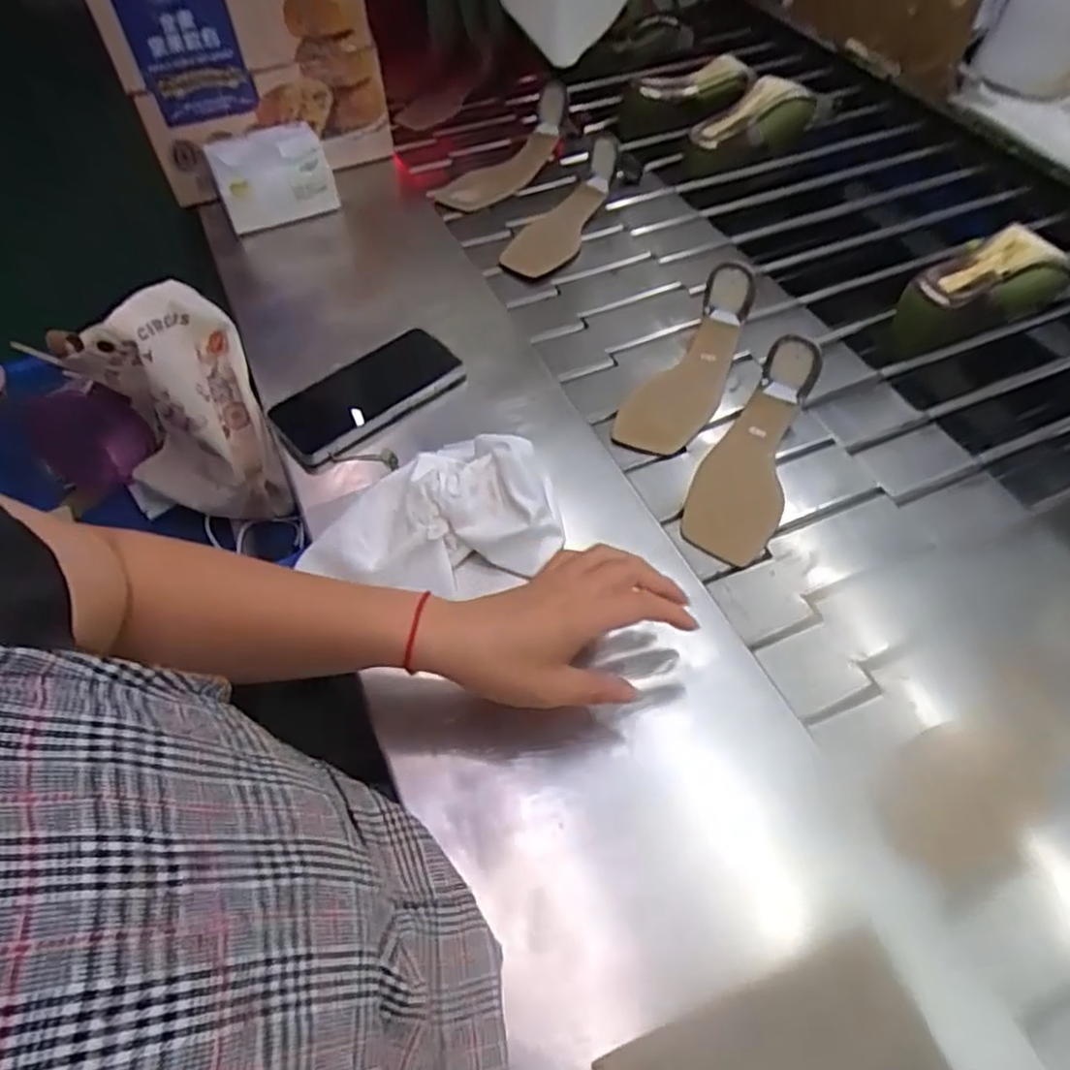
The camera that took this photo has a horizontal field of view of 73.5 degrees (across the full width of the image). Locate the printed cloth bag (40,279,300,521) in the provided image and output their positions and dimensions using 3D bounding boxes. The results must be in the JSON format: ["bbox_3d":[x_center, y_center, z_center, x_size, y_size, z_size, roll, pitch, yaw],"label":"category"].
[{"bbox_3d":[-0.308,-0.107,0.628,0.128,0.204,0.114,-23,58,-18],"label":"printed cloth bag"}]

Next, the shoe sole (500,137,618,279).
[{"bbox_3d":[0.030,-0.386,0.841,0.075,0.055,0.239,18,56,11],"label":"shoe sole"}]

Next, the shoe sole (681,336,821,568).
[{"bbox_3d":[0.188,-0.070,0.615,0.073,0.057,0.211,21,68,14],"label":"shoe sole"}]

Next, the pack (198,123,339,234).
[{"bbox_3d":[-0.283,-0.385,0.772,0.117,0.071,0.068,-24,59,-19],"label":"pack"}]

